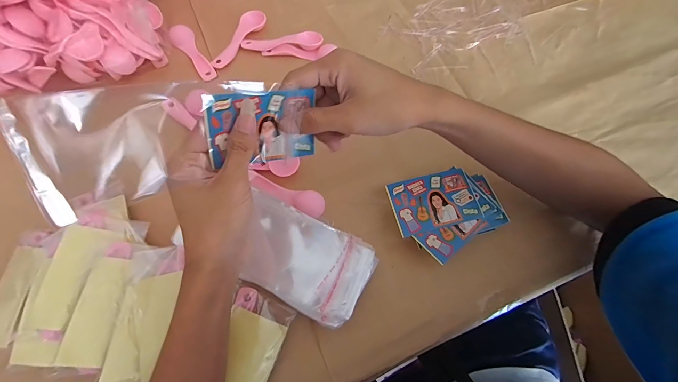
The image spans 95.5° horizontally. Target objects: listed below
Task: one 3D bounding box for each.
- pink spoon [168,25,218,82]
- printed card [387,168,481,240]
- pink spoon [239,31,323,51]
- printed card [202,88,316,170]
[{"bbox_3d":[-0.202,-0.189,0.424,0.031,0.017,0.096,-29,72,-12],"label":"pink spoon"},{"bbox_3d":[0.103,0.010,0.333,0.089,0.004,0.060,-13,69,-7],"label":"printed card"},{"bbox_3d":[-0.080,-0.208,0.434,0.112,0.012,0.028,-7,69,-4],"label":"pink spoon"},{"bbox_3d":[-0.062,-0.053,0.257,0.089,0.058,0.006,-13,32,-28],"label":"printed card"}]

